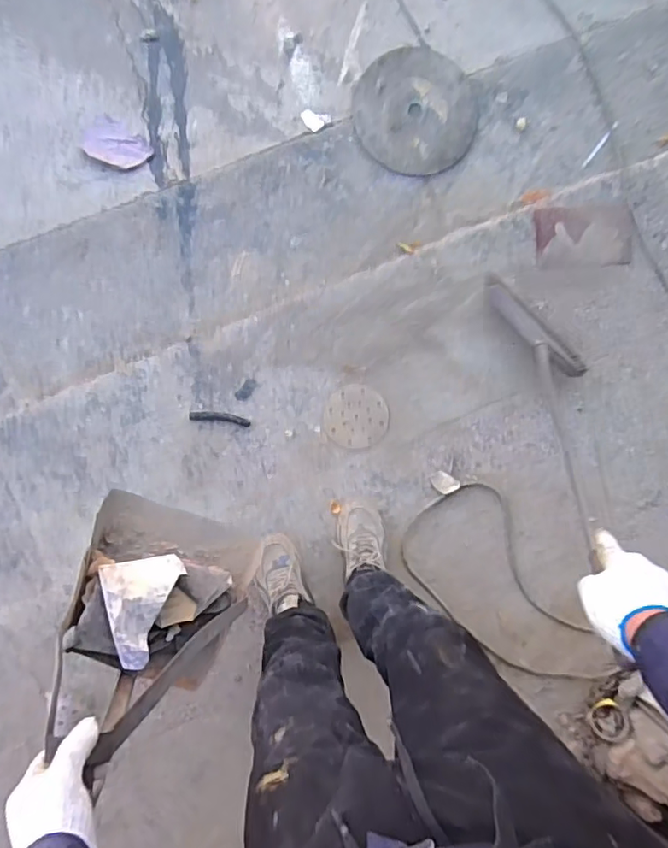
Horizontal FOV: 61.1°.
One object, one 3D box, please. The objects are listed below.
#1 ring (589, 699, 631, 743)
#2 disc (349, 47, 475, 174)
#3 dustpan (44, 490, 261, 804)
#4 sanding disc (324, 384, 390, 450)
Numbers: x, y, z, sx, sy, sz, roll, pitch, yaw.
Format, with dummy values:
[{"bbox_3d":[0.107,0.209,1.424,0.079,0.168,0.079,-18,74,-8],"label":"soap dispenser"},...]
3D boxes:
[{"bbox_3d":[0.624,0.677,1.287,0.089,0.009,0.089,0,90,34],"label":"ring"},{"bbox_3d":[0.180,-0.693,1.248,0.262,0.030,0.271,0,92,-6],"label":"disc"},{"bbox_3d":[-0.291,0.282,0.796,0.260,0.448,0.269,21,87,-2],"label":"dustpan"},{"bbox_3d":[0.052,-0.017,1.257,0.139,0.007,0.137,-2,93,-6],"label":"sanding disc"}]

